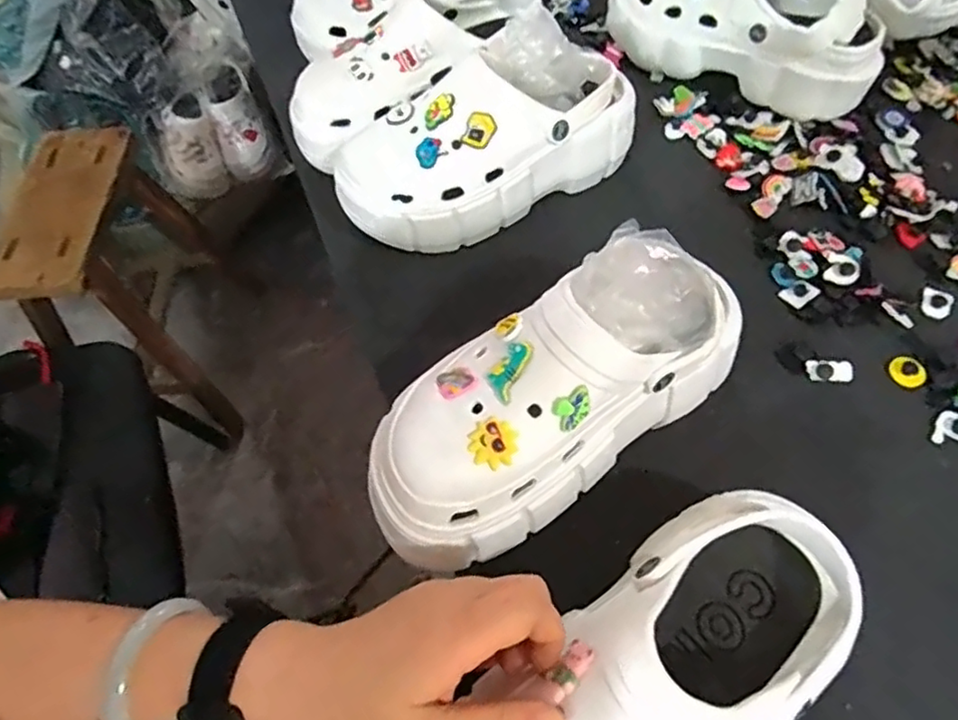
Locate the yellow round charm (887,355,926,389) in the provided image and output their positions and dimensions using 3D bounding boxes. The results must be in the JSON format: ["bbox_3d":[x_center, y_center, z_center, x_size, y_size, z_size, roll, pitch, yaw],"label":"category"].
[{"bbox_3d":[0.310,0.009,0.457,0.022,0.006,0.025,-27,62,-13],"label":"yellow round charm"}]

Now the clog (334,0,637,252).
[{"bbox_3d":[0.009,-0.187,0.510,0.254,0.119,0.100,-26,62,-12],"label":"clog"}]

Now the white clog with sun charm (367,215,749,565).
[{"bbox_3d":[0.045,0.011,0.374,0.254,0.116,0.101,-33,63,-16],"label":"white clog with sun charm"}]

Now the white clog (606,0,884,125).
[{"bbox_3d":[0.244,-0.324,0.597,0.268,0.086,0.111,31,65,19],"label":"white clog"}]

